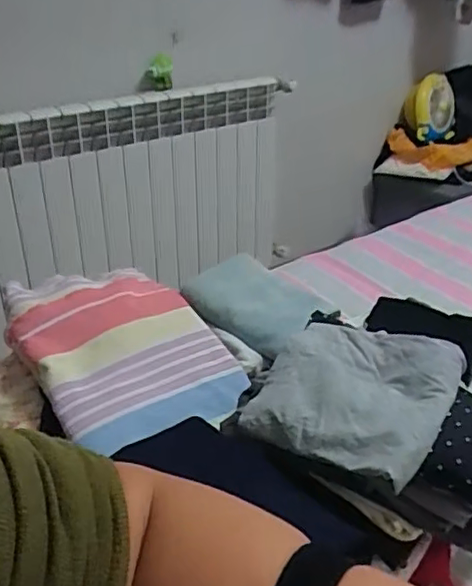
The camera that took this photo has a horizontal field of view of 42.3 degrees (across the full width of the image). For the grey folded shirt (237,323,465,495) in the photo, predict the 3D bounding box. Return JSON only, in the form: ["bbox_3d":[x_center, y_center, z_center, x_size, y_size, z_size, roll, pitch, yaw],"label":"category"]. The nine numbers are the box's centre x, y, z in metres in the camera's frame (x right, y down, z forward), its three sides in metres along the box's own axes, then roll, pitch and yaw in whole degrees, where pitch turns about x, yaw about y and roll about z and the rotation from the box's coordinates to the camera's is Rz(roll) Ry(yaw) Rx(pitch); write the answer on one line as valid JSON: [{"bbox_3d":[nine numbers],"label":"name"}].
[{"bbox_3d":[0.145,0.121,0.759,0.222,0.080,0.201,17,35,27],"label":"grey folded shirt"}]

